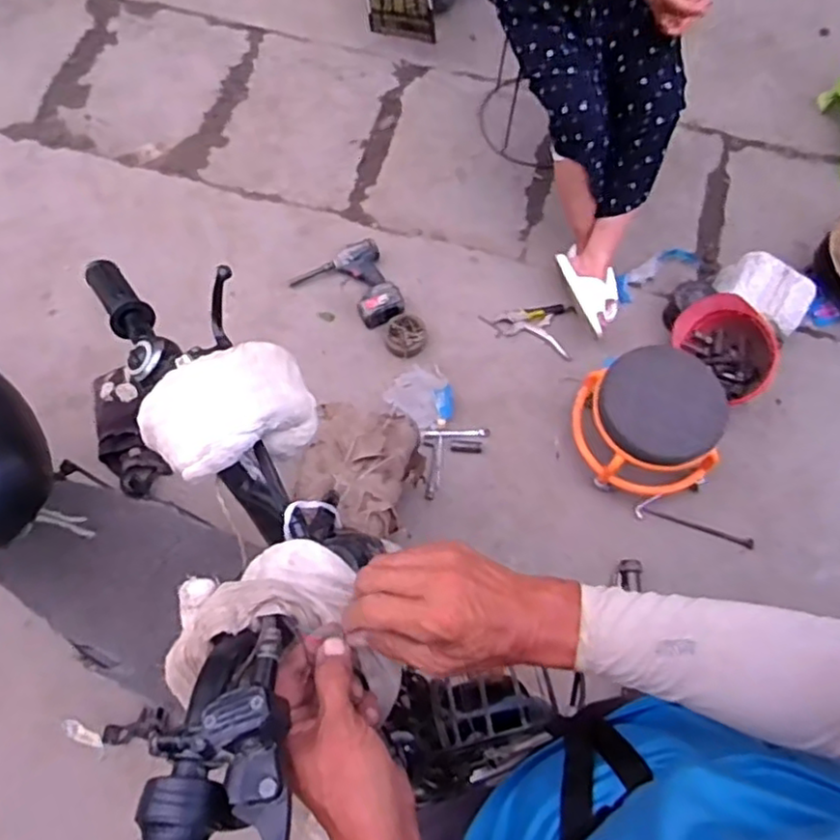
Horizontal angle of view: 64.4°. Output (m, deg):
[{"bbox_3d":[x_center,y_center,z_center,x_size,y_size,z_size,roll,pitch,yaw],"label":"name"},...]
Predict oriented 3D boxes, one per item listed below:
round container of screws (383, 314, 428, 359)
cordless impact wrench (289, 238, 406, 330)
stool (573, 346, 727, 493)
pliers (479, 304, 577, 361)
[{"bbox_3d":[-0.040,-0.220,1.726,0.104,0.043,0.113,0,68,0],"label":"round container of screws"},{"bbox_3d":[-0.171,-0.353,1.767,0.244,0.067,0.269,-35,72,-13],"label":"cordless impact wrench"},{"bbox_3d":[0.511,0.013,1.509,0.288,0.209,0.294,0,68,0],"label":"stool"},{"bbox_3d":[0.297,-0.261,1.768,0.240,0.030,0.141,21,69,8],"label":"pliers"}]

